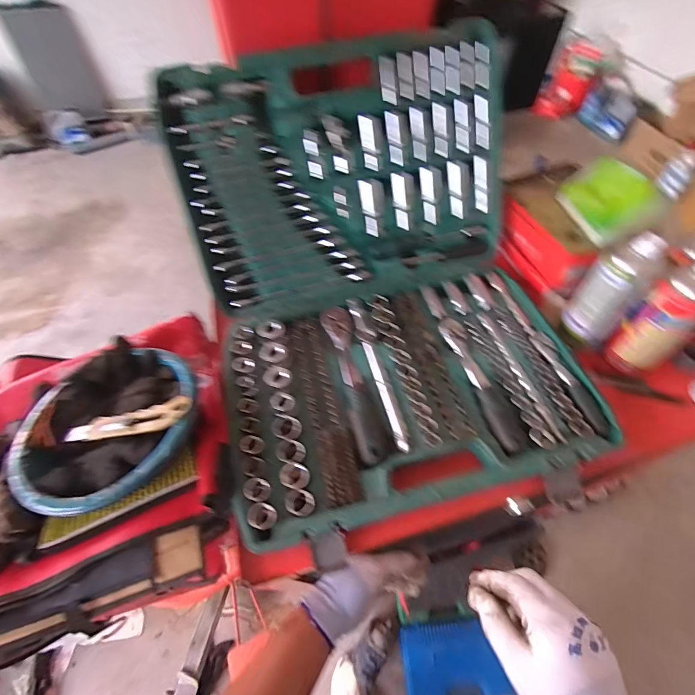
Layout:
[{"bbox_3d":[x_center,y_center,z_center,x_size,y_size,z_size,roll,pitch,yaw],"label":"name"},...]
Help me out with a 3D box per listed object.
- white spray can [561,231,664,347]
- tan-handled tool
[{"bbox_3d":[0.341,-0.076,0.468,0.050,0.144,0.051,-1,56,2],"label":"white spray can"},{"bbox_3d":[-0.262,0.088,0.429,0.158,0.019,0.036,-14,55,11],"label":"tan-handled tool"}]

